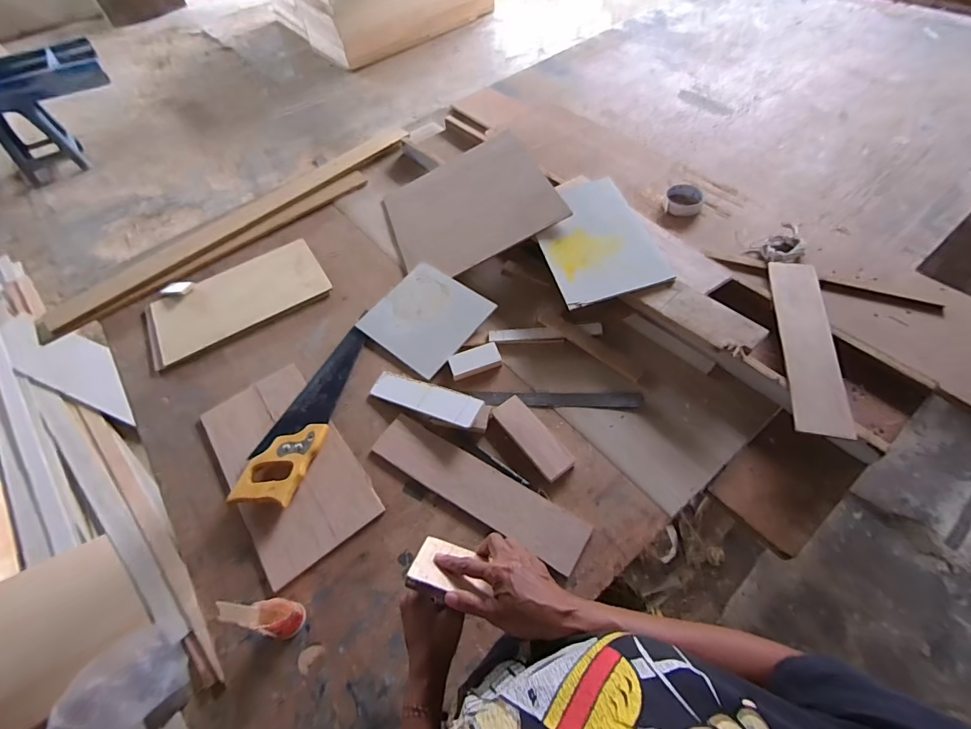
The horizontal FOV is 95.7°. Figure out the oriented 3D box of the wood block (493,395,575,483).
[{"bbox_3d":[0.074,0.113,0.699,0.051,0.020,0.149,-32,60,-15],"label":"wood block"}]

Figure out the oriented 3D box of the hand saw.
[{"bbox_3d":[-0.310,0.069,0.761,0.109,0.023,0.348,3,57,7],"label":"hand saw"}]

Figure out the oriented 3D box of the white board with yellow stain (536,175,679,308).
[{"bbox_3d":[0.209,-0.254,0.870,0.198,0.013,0.316,-17,56,2],"label":"white board with yellow stain"}]

